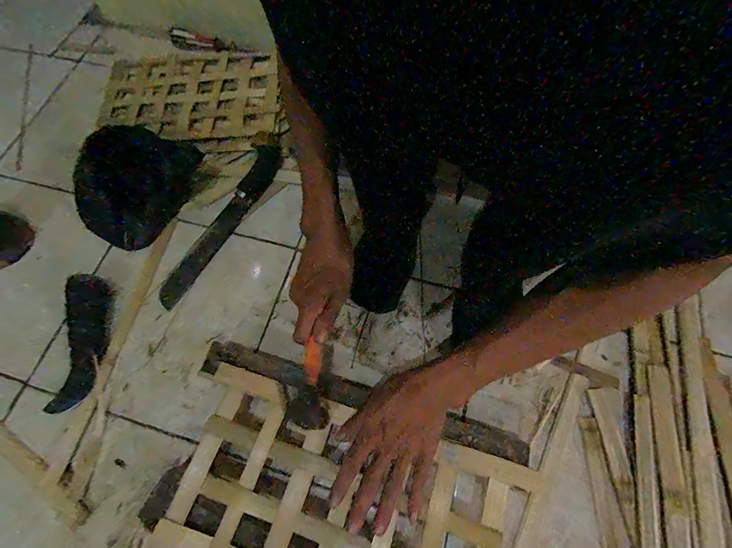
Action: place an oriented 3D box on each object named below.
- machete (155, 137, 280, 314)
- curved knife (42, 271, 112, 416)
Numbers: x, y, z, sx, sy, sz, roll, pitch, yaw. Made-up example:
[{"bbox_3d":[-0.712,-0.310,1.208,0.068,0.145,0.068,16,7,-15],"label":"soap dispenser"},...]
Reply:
[{"bbox_3d":[-0.232,-0.088,0.544,0.045,0.025,0.309,27,72,11],"label":"machete"},{"bbox_3d":[-0.408,0.093,0.476,0.062,0.027,0.186,-1,69,1],"label":"curved knife"}]

